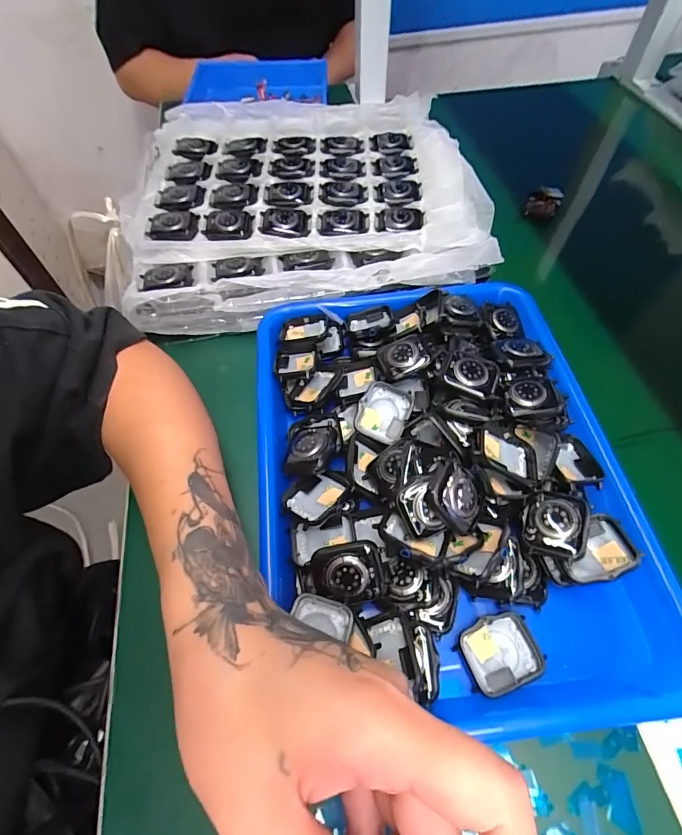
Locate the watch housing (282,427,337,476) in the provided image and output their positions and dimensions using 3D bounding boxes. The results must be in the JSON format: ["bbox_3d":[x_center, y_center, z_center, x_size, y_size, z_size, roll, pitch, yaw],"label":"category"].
[{"bbox_3d":[-0.022,0.023,0.312,0.036,0.011,0.043,-2,45,25],"label":"watch housing"}]

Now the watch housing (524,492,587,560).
[{"bbox_3d":[0.136,0.068,0.269,0.037,0.010,0.042,4,62,25],"label":"watch housing"}]

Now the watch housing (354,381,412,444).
[{"bbox_3d":[0.032,-0.005,0.320,0.037,0.015,0.038,20,61,14],"label":"watch housing"}]

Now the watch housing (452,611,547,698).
[{"bbox_3d":[0.096,0.142,0.254,0.045,0.007,0.037,-19,59,-10],"label":"watch housing"}]

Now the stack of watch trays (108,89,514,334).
[{"bbox_3d":[-0.053,-0.250,0.459,0.360,0.041,0.335,-8,58,-3],"label":"stack of watch trays"}]

